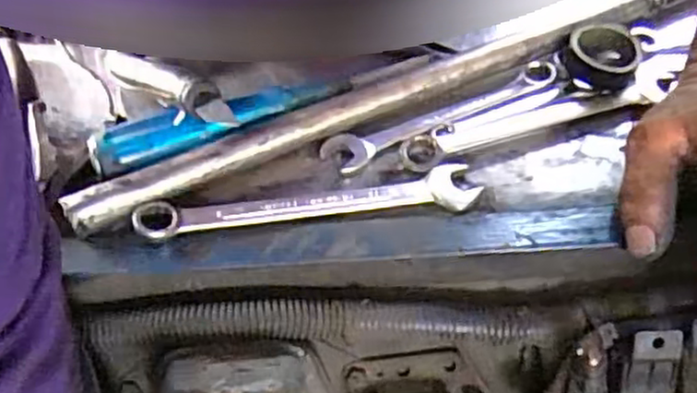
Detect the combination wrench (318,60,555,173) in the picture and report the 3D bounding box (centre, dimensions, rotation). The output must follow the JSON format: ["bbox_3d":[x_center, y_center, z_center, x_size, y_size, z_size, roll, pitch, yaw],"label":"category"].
[{"bbox_3d":[0.052,-0.049,0.397,0.147,0.006,0.022,-24,54,-18],"label":"combination wrench"}]

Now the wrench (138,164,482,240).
[{"bbox_3d":[-0.019,0.002,0.351,0.167,0.012,0.025,-7,50,-5],"label":"wrench"}]

